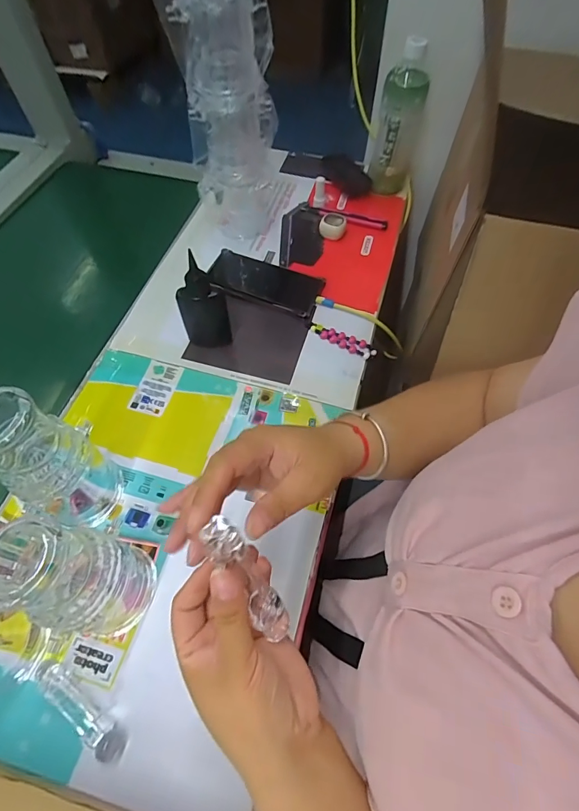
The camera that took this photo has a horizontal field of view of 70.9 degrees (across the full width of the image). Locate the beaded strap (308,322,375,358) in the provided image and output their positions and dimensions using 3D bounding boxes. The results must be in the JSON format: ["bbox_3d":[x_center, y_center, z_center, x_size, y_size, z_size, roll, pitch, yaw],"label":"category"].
[{"bbox_3d":[0.068,-0.087,0.539,0.094,0.011,0.022,24,63,13],"label":"beaded strap"}]

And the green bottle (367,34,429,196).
[{"bbox_3d":[0.166,-0.428,0.620,0.065,0.190,0.068,11,61,6],"label":"green bottle"}]

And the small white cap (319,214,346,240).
[{"bbox_3d":[0.068,-0.283,0.639,0.039,0.032,0.036,0,60,0],"label":"small white cap"}]

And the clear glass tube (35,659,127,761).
[{"bbox_3d":[-0.177,0.252,0.339,0.098,0.018,0.019,34,65,18],"label":"clear glass tube"}]

